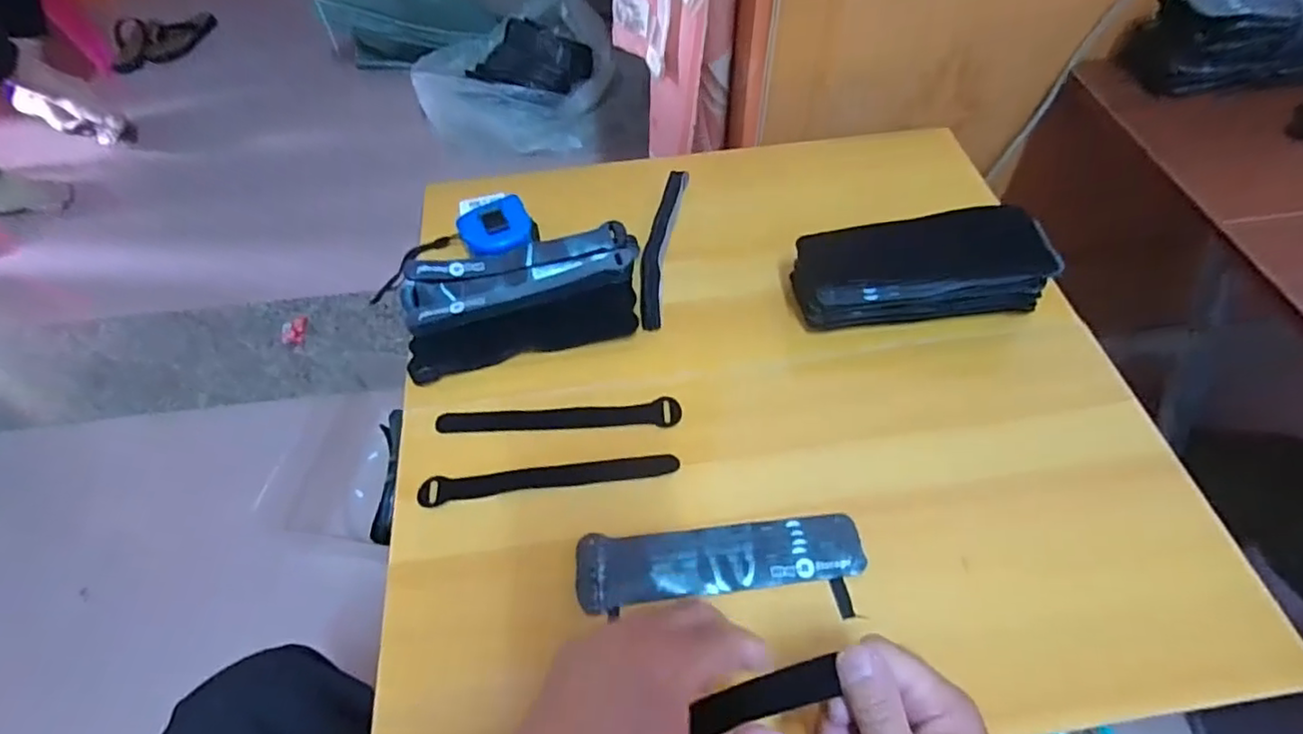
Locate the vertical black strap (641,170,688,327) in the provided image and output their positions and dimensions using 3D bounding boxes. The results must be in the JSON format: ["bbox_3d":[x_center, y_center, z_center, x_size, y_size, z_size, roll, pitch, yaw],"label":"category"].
[{"bbox_3d":[0.010,-0.120,0.623,0.025,0.022,0.194,7,56,7],"label":"vertical black strap"}]

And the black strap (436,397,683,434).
[{"bbox_3d":[-0.075,0.042,0.526,0.195,0.010,0.024,-2,55,1],"label":"black strap"}]

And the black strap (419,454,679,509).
[{"bbox_3d":[-0.078,0.086,0.497,0.195,0.010,0.024,-7,55,-3],"label":"black strap"}]

